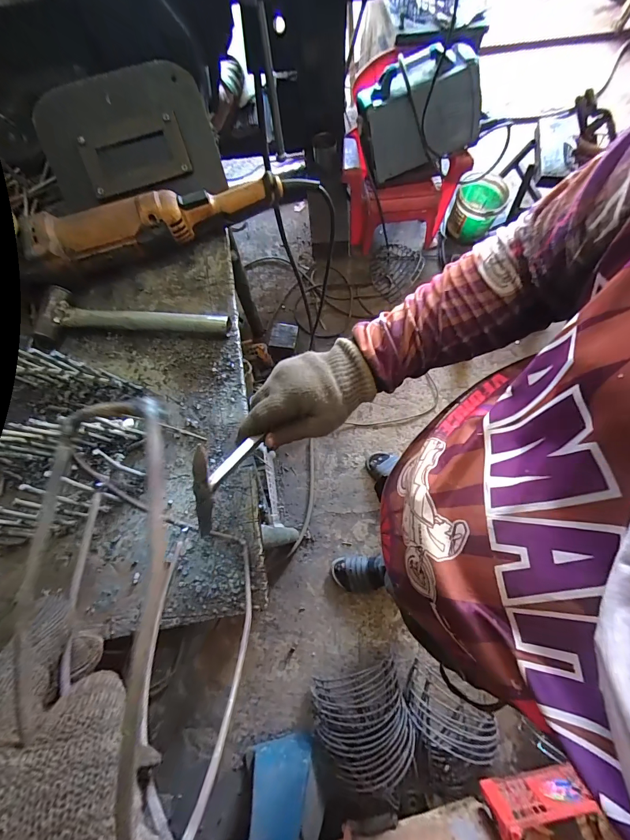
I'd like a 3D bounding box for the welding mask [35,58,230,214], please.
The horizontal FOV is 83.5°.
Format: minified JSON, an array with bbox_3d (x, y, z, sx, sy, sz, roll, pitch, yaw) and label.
[{"bbox_3d":[-0.246,-0.377,0.483,0.218,0.040,0.172,-12,102,-4],"label":"welding mask"}]

